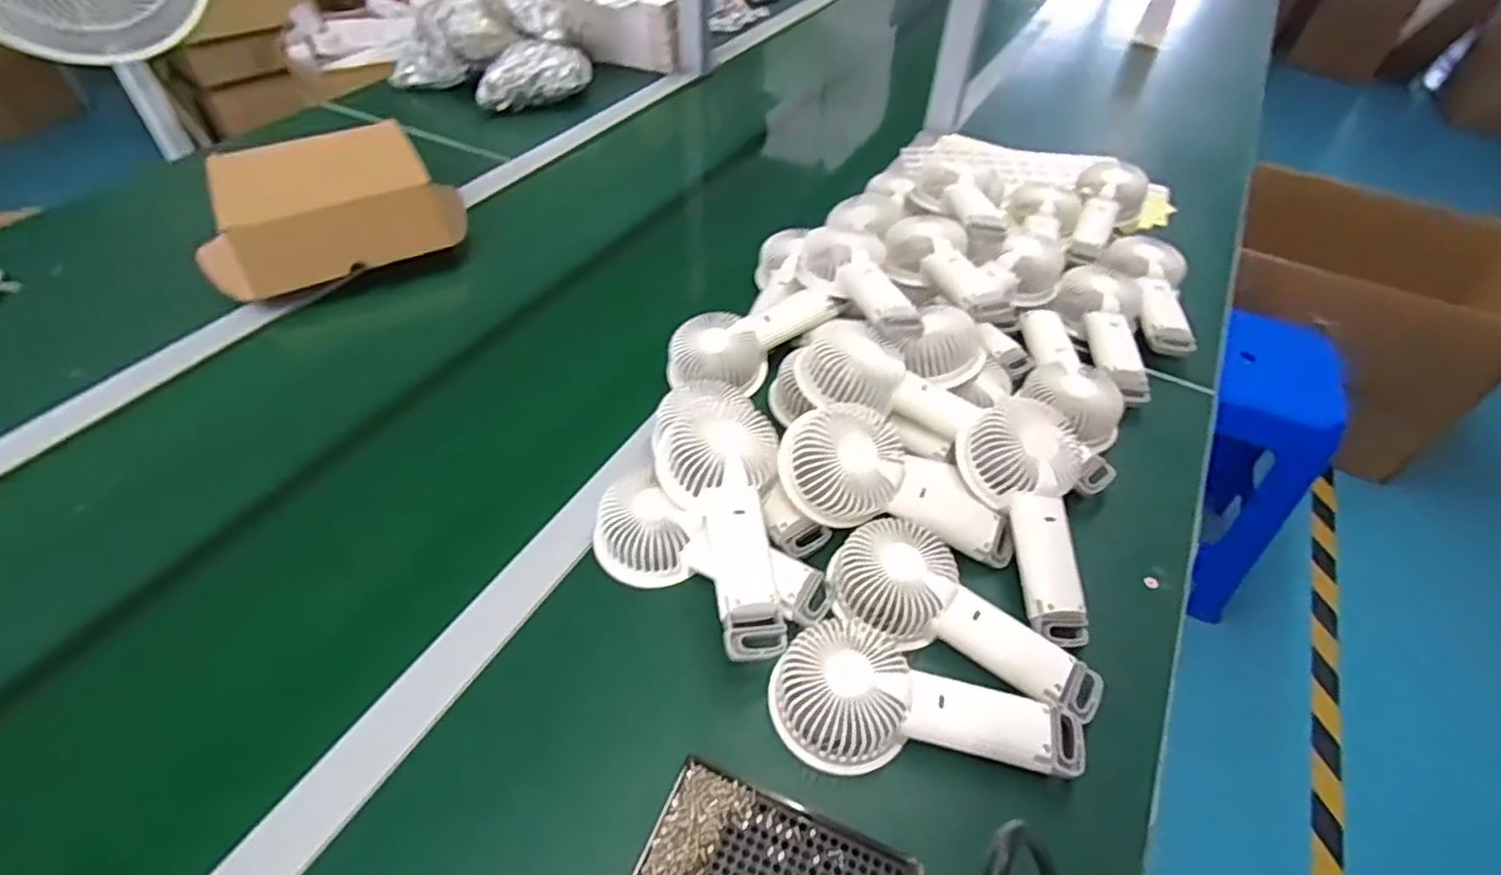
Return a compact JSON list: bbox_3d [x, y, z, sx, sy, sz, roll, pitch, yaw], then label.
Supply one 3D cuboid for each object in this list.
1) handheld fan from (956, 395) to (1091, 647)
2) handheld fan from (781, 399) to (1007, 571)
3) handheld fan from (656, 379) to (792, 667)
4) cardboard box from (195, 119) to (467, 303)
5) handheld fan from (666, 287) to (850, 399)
[{"bbox_3d":[0.212,0.057,0.500,0.081,0.035,0.177,-5,71,-7],"label":"handheld fan"},{"bbox_3d":[0.112,0.035,0.512,0.184,0.059,0.084,24,48,-8],"label":"handheld fan"},{"bbox_3d":[-0.012,0.052,0.478,0.084,0.036,0.197,-10,65,-11],"label":"handheld fan"},{"bbox_3d":[-0.468,-0.256,0.756,0.259,0.091,0.160,-29,55,-26],"label":"cardboard box"},{"bbox_3d":[0.009,-0.087,0.641,0.182,0.044,0.083,-14,76,-16],"label":"handheld fan"}]

